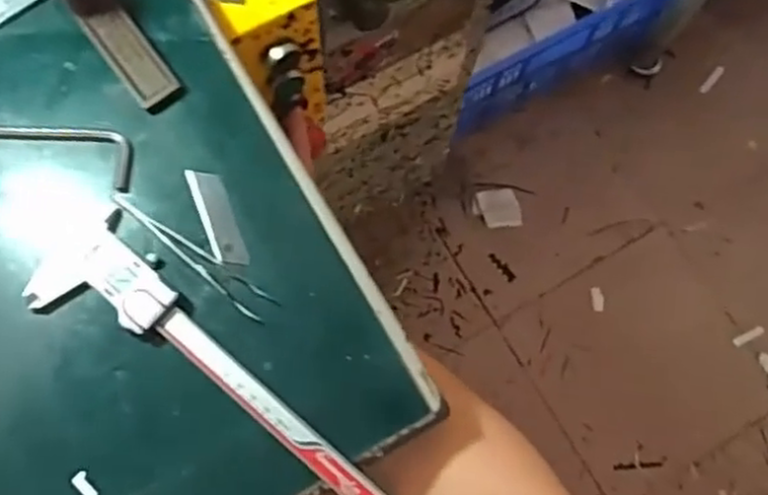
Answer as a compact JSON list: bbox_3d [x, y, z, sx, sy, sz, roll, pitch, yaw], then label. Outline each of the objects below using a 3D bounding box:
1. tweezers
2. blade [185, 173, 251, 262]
[{"bbox_3d":[-0.114,0.005,0.428,0.115,0.007,0.017,34,76,8],"label":"tweezers"},{"bbox_3d":[-0.099,-0.019,0.439,0.020,0.004,0.065,-22,76,-7],"label":"blade"}]

